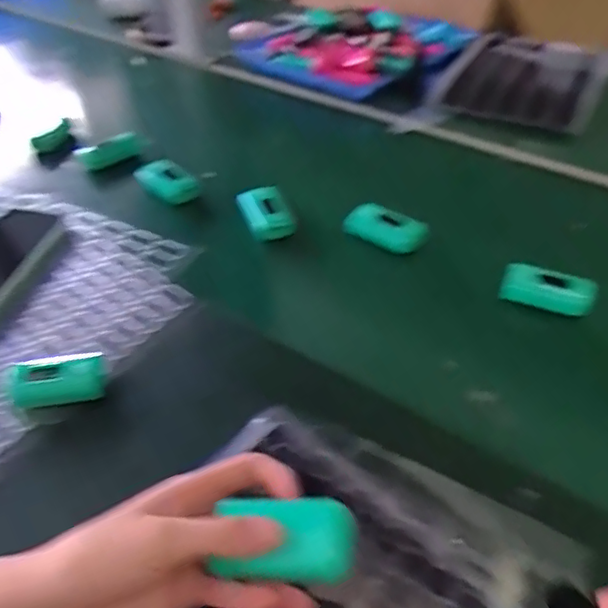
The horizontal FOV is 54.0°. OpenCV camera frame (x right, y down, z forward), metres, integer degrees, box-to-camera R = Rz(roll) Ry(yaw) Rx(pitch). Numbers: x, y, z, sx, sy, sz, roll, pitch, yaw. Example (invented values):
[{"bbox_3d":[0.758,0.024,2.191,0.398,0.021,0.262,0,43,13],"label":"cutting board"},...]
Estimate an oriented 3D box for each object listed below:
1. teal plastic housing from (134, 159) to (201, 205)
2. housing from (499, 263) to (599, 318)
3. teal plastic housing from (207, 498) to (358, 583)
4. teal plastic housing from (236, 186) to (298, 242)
[{"bbox_3d":[-0.153,-0.135,0.667,0.042,0.024,0.071,-36,53,-28],"label":"teal plastic housing"},{"bbox_3d":[0.211,-0.011,0.517,0.078,0.023,0.034,10,47,14],"label":"housing"},{"bbox_3d":[-0.007,0.111,0.281,0.063,0.019,0.031,-1,45,3],"label":"teal plastic housing"},{"bbox_3d":[-0.038,-0.093,0.611,0.046,0.027,0.056,-17,46,-13],"label":"teal plastic housing"}]

